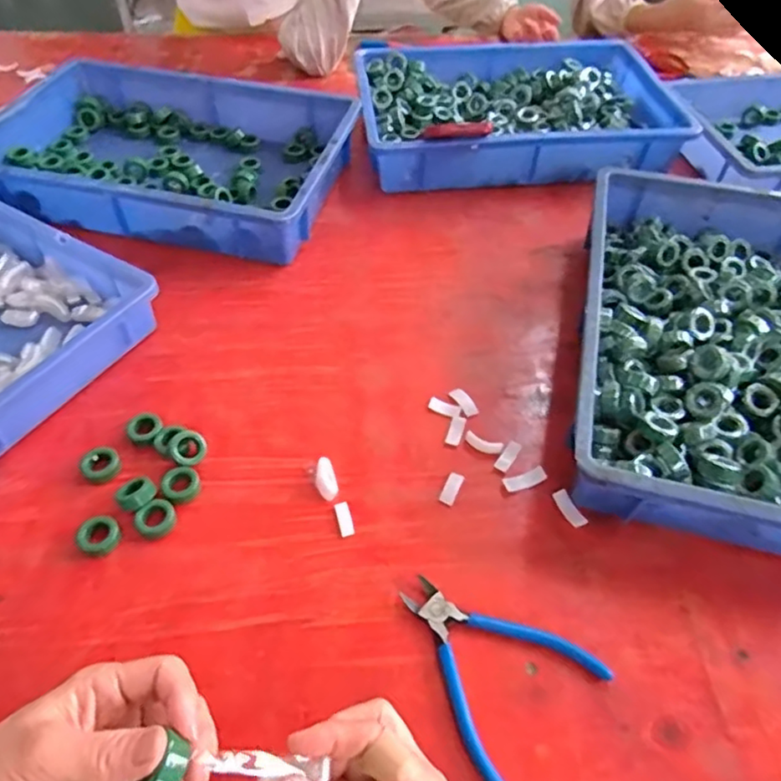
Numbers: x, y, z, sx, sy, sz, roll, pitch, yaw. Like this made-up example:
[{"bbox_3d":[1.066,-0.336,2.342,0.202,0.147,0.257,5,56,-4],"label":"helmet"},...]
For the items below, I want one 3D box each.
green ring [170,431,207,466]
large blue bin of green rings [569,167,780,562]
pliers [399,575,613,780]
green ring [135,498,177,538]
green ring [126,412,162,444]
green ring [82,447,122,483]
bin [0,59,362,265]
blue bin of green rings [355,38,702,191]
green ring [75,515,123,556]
[{"bbox_3d":[-0.176,0.050,0.516,0.030,0.029,0.008,-45,21,-21],"label":"green ring"},{"bbox_3d":[0.327,-0.048,0.576,0.279,0.082,0.429,12,51,9],"label":"large blue bin of green rings"},{"bbox_3d":[0.065,0.192,0.423,0.141,0.007,0.112,37,59,26],"label":"pliers"},{"bbox_3d":[-0.190,0.104,0.483,0.027,0.011,0.031,34,58,25],"label":"green ring"},{"bbox_3d":[-0.223,0.034,0.537,0.030,0.009,0.034,-23,54,-18],"label":"green ring"},{"bbox_3d":[-0.251,0.065,0.515,0.031,0.010,0.032,0,50,-1],"label":"green ring"},{"bbox_3d":[-0.278,-0.304,0.768,0.432,0.079,0.289,10,51,8],"label":"bin"},{"bbox_3d":[0.174,-0.398,0.850,0.433,0.076,0.333,-3,50,-3],"label":"blue bin of green rings"},{"bbox_3d":[-0.234,0.116,0.475,0.031,0.012,0.032,0,50,-1],"label":"green ring"}]

